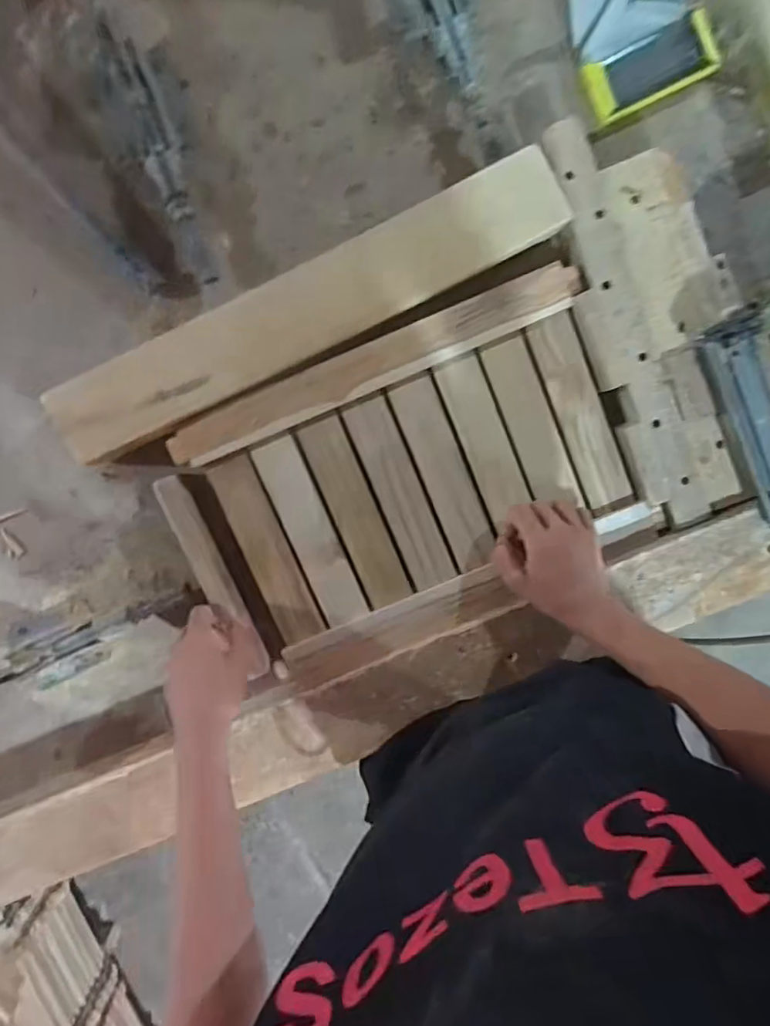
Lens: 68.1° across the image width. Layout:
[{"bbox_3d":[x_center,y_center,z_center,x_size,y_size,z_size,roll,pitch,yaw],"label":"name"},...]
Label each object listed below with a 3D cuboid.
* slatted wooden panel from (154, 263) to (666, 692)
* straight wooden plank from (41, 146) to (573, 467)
[{"bbox_3d":[0.020,-0.020,0.590,0.449,0.033,0.299,-23,100,0],"label":"slatted wooden panel"},{"bbox_3d":[-0.074,-0.191,0.541,0.515,0.026,0.080,-25,98,2],"label":"straight wooden plank"}]

